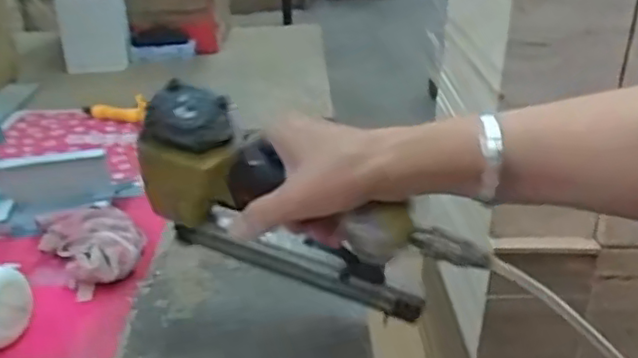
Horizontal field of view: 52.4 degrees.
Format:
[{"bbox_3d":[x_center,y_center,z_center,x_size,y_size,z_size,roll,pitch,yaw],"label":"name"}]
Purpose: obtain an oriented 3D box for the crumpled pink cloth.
[{"bbox_3d":[-0.224,0.064,0.653,0.084,0.034,0.121,-19,31,-33],"label":"crumpled pink cloth"}]

